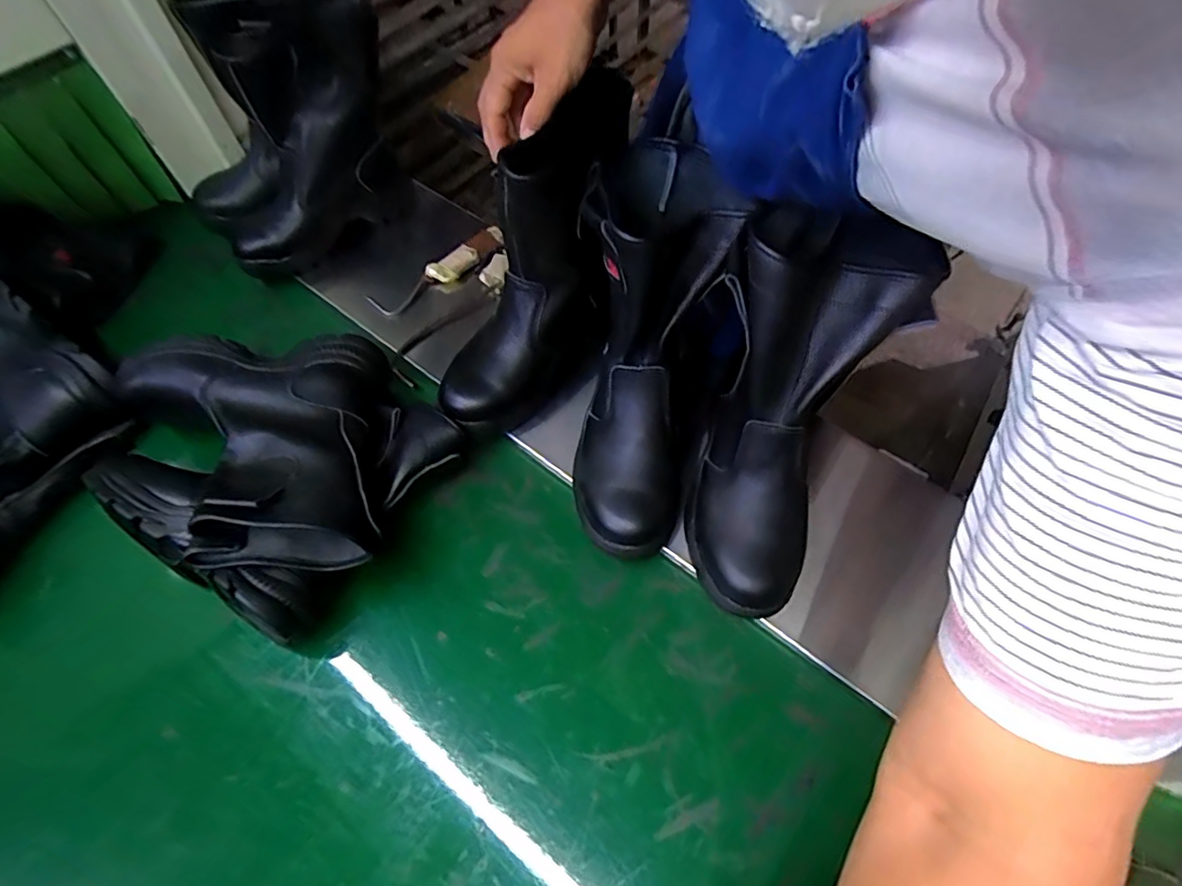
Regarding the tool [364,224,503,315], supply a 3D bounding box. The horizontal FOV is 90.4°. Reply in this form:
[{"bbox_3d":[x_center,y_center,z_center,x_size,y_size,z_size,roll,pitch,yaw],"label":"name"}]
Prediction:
[{"bbox_3d":[-0.199,-0.231,0.785,0.198,0.026,0.038,-36,64,-17],"label":"tool"}]

